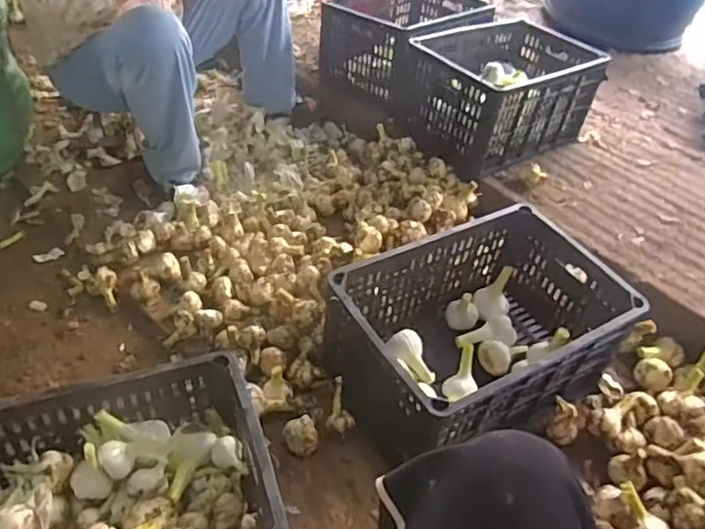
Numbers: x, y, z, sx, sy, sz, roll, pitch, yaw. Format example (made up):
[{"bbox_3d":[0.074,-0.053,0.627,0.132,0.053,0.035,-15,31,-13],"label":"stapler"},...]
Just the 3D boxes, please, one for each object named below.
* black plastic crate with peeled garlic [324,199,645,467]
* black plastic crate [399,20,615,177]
[{"bbox_3d":[0.203,0.113,0.989,0.436,0.218,0.316,-19,49,-25],"label":"black plastic crate with peeled garlic"},{"bbox_3d":[0.365,-0.447,1.510,0.456,0.235,0.357,-27,51,-31],"label":"black plastic crate"}]

